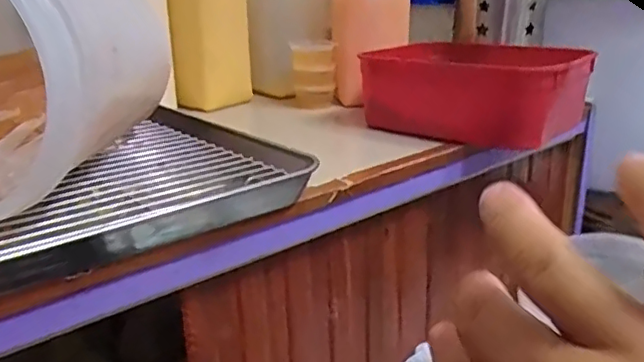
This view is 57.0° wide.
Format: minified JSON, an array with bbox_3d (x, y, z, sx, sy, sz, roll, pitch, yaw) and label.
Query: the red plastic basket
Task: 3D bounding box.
[{"bbox_3d":[0.138,-0.085,0.566,0.191,0.070,0.147,12,23,32],"label":"red plastic basket"}]

